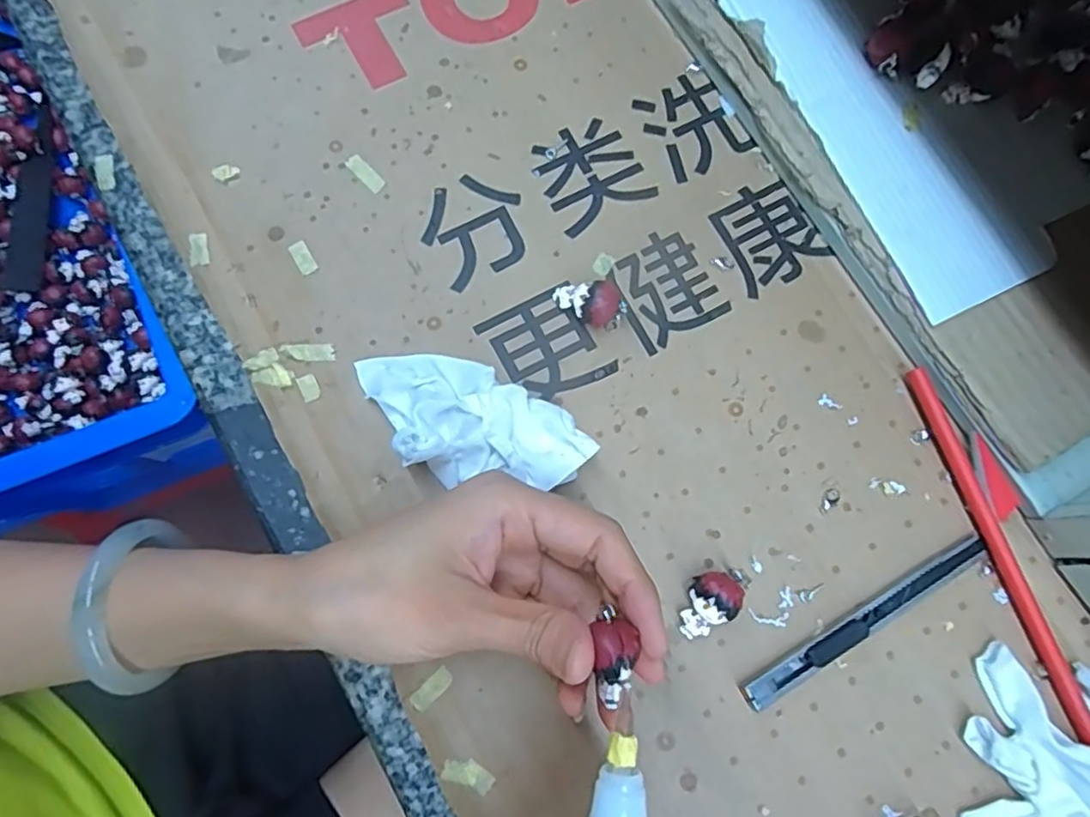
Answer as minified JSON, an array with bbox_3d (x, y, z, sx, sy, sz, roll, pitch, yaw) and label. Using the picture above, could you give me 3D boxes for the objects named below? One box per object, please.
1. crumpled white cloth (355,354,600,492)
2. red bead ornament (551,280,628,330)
[{"bbox_3d":[-0.033,0.006,0.274,0.098,0.026,0.049,33,78,4],"label":"crumpled white cloth"},{"bbox_3d":[0.020,-0.046,0.292,0.031,0.018,0.018,4,78,-2],"label":"red bead ornament"}]

